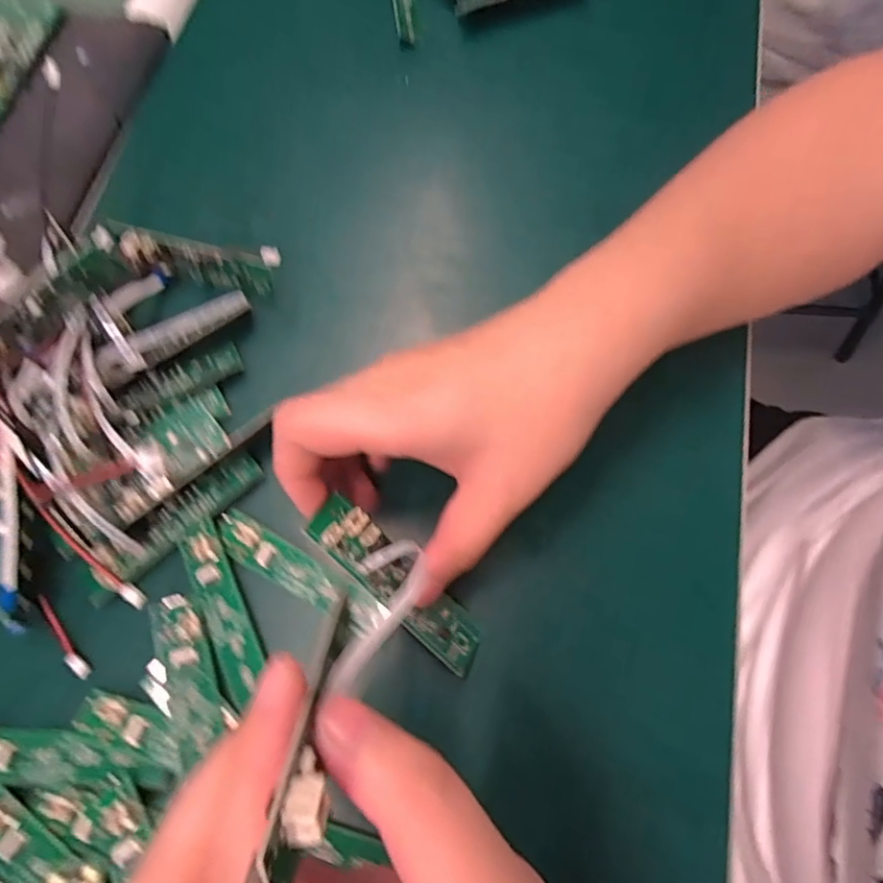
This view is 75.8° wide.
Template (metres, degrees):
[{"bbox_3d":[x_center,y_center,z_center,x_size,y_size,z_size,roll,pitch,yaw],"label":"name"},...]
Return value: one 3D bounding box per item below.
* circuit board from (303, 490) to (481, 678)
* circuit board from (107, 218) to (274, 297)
[{"bbox_3d":[-0.015,0.054,0.216,0.082,0.011,0.020,47,74,-11],"label":"circuit board"},{"bbox_3d":[-0.121,-0.087,0.277,0.077,0.022,0.015,13,70,3],"label":"circuit board"}]

